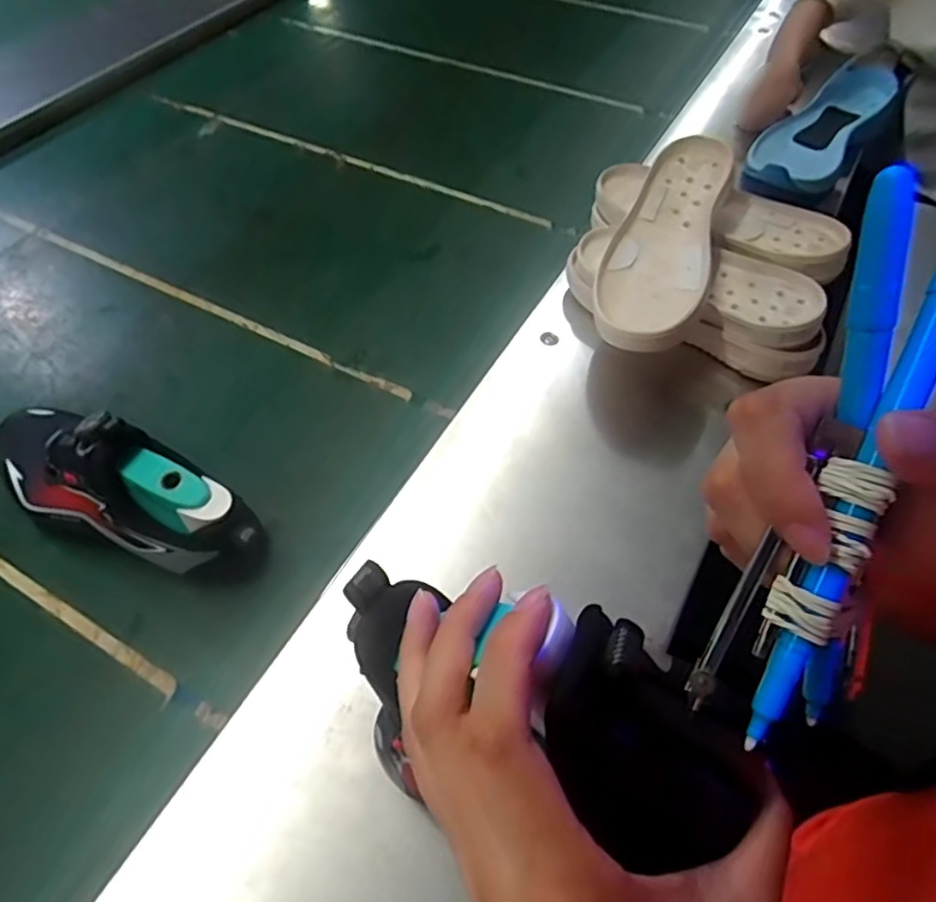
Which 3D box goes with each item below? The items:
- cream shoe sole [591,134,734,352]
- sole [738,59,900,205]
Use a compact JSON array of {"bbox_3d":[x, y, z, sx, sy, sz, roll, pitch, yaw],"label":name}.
[{"bbox_3d":[0.181,-0.197,0.583,0.094,0.048,0.257,17,55,14],"label":"cream shoe sole"},{"bbox_3d":[0.441,-0.397,0.794,0.113,0.070,0.312,33,60,23],"label":"sole"}]

